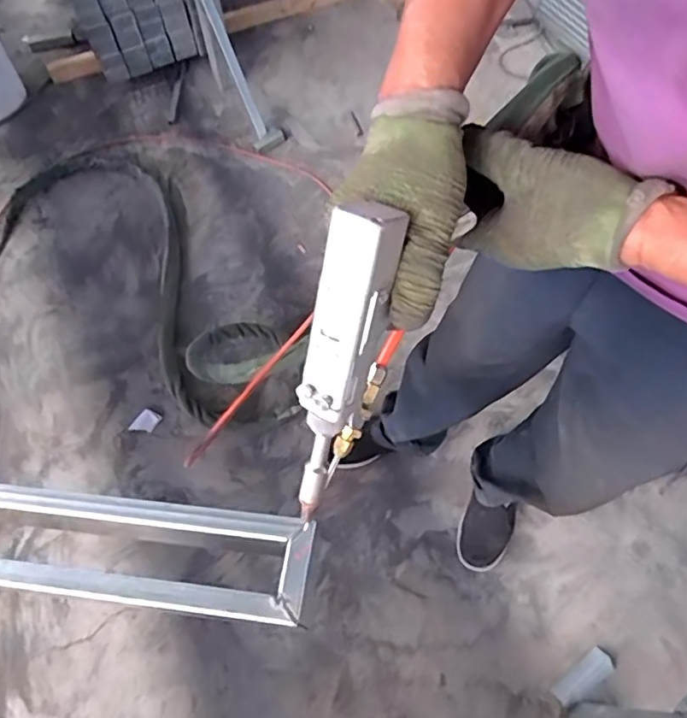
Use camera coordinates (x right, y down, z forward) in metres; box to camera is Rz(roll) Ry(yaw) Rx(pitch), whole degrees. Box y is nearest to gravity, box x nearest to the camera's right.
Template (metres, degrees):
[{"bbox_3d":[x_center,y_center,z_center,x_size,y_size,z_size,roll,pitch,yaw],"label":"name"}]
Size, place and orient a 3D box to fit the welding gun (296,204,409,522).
[{"bbox_3d":[0.000,0.008,0.384,0.047,0.222,0.053,12,32,3],"label":"welding gun"}]

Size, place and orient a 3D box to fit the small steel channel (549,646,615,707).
[{"bbox_3d":[0.483,0.639,1.162,0.139,0.014,0.048,-31,65,-13],"label":"small steel channel"}]

